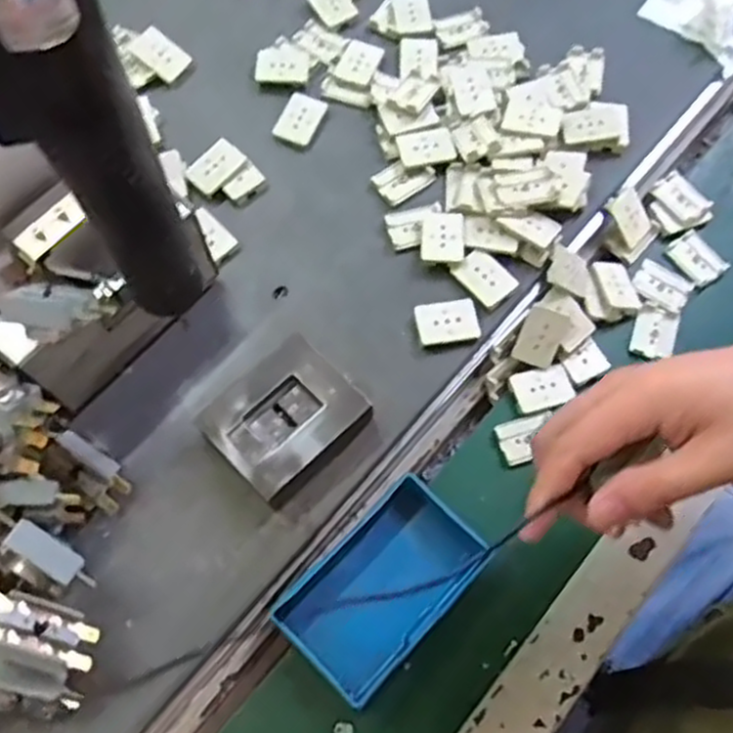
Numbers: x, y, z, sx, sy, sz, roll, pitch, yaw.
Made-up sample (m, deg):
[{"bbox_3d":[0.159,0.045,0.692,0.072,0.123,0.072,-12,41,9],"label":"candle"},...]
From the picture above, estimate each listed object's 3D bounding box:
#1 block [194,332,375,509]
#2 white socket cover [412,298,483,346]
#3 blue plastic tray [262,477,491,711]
[{"bbox_3d":[-0.046,0.032,0.438,0.079,0.028,0.068,-43,75,-16],"label":"block"},{"bbox_3d":[0.051,-0.028,0.472,0.039,0.006,0.027,-5,68,-3],"label":"white socket cover"},{"bbox_3d":[0.010,0.127,0.436,0.113,0.026,0.070,-43,75,-16],"label":"blue plastic tray"}]

